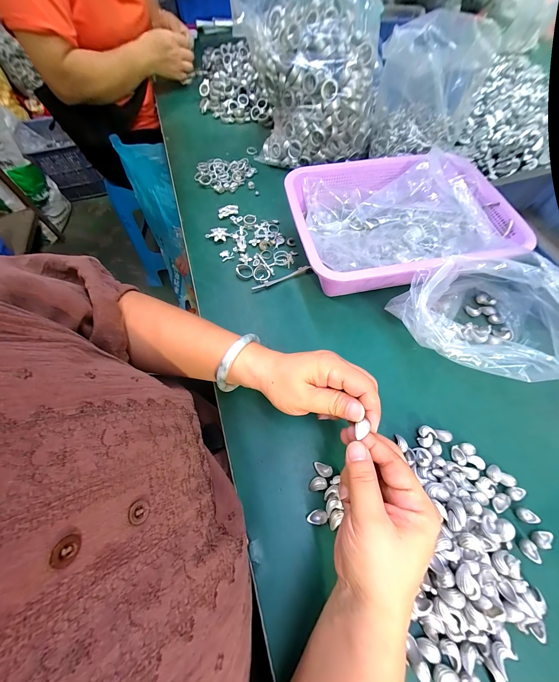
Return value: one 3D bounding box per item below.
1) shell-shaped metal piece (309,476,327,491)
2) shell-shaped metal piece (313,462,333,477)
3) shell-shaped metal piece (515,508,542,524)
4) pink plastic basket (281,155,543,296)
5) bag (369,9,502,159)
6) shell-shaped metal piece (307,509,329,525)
[{"bbox_3d":[0.040,0.152,0.261,0.019,0.007,0.012,-12,66,-6],"label":"shell-shaped metal piece"},{"bbox_3d":[0.047,0.139,0.266,0.019,0.007,0.012,16,66,7],"label":"shell-shaped metal piece"},{"bbox_3d":[0.251,0.176,0.248,0.022,0.006,0.012,11,66,7],"label":"shell-shaped metal piece"},{"bbox_3d":[0.171,-0.175,0.375,0.298,0.081,0.228,-11,66,-5],"label":"pink plastic basket"},{"bbox_3d":[0.242,-0.411,0.405,0.153,0.146,0.101,19,67,8],"label":"bag"},{"bbox_3d":[0.038,0.178,0.250,0.021,0.006,0.012,-1,65,-1],"label":"shell-shaped metal piece"}]

